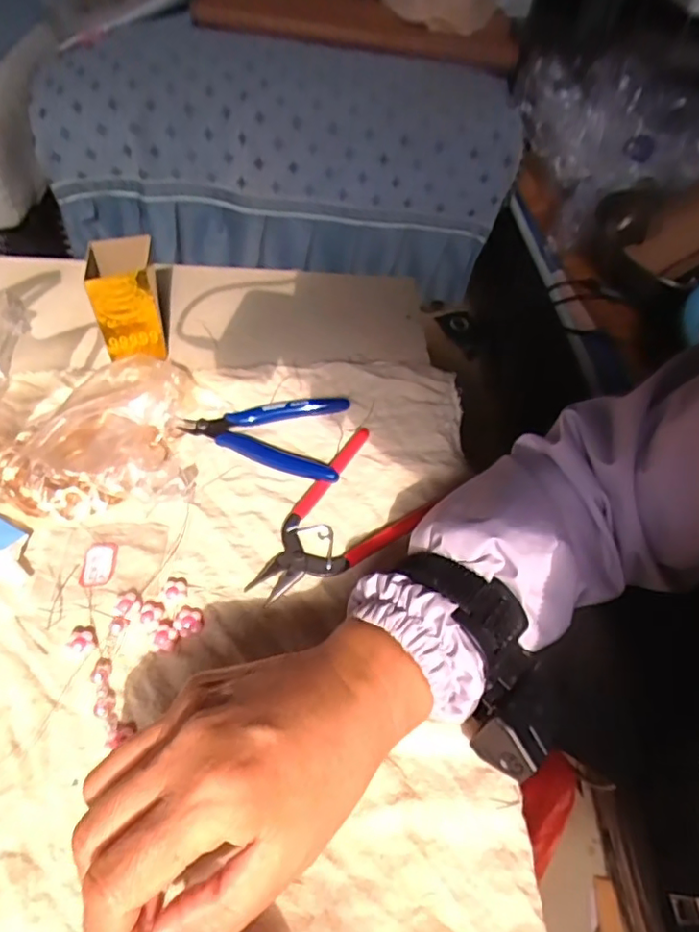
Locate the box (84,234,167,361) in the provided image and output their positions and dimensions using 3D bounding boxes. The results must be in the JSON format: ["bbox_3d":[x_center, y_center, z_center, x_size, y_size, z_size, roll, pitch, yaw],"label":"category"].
[{"bbox_3d":[-0.168,-0.123,0.436,0.047,0.086,0.047,-12,54,-15],"label":"box"}]

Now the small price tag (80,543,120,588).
[{"bbox_3d":[-0.149,0.059,0.341,0.018,0.004,0.028,2,52,-4],"label":"small price tag"}]

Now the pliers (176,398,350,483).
[{"bbox_3d":[-0.062,-0.026,0.411,0.114,0.014,0.077,9,52,1],"label":"pliers"}]

